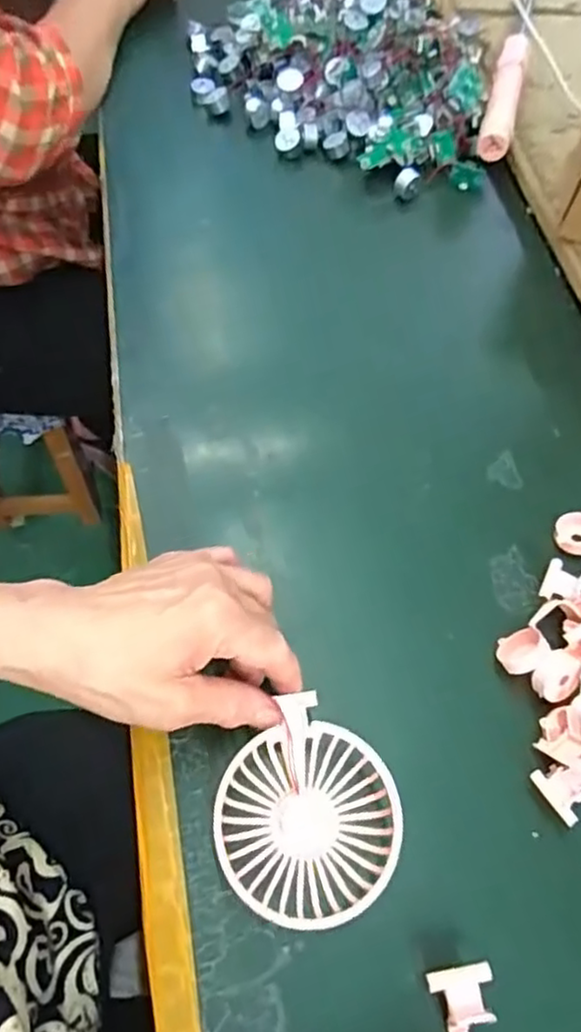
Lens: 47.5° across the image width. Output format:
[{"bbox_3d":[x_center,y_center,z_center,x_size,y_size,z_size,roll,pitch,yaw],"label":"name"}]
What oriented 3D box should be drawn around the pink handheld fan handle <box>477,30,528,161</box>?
[{"bbox_3d":[0.204,-0.402,0.627,0.028,0.027,0.183,16,62,5],"label":"pink handheld fan handle"}]

